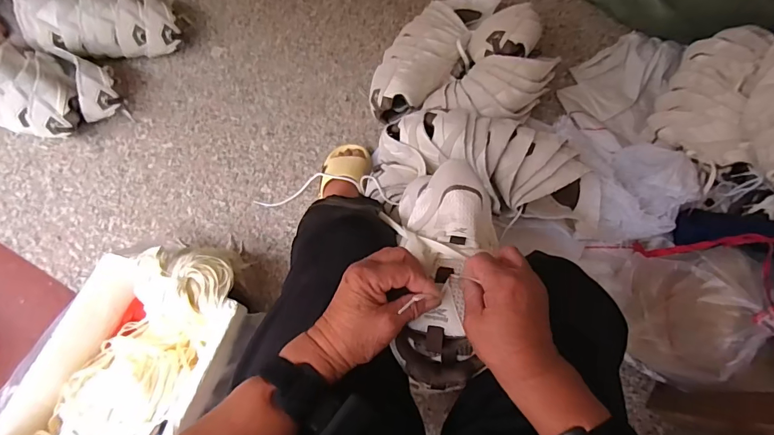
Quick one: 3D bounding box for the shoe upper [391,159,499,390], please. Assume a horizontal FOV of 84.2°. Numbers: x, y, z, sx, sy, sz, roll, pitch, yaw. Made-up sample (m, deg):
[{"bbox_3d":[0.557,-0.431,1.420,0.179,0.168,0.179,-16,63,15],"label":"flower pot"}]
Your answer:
[{"bbox_3d":[0.064,0.054,0.436,0.096,0.058,0.219,8,74,1],"label":"shoe upper"}]

